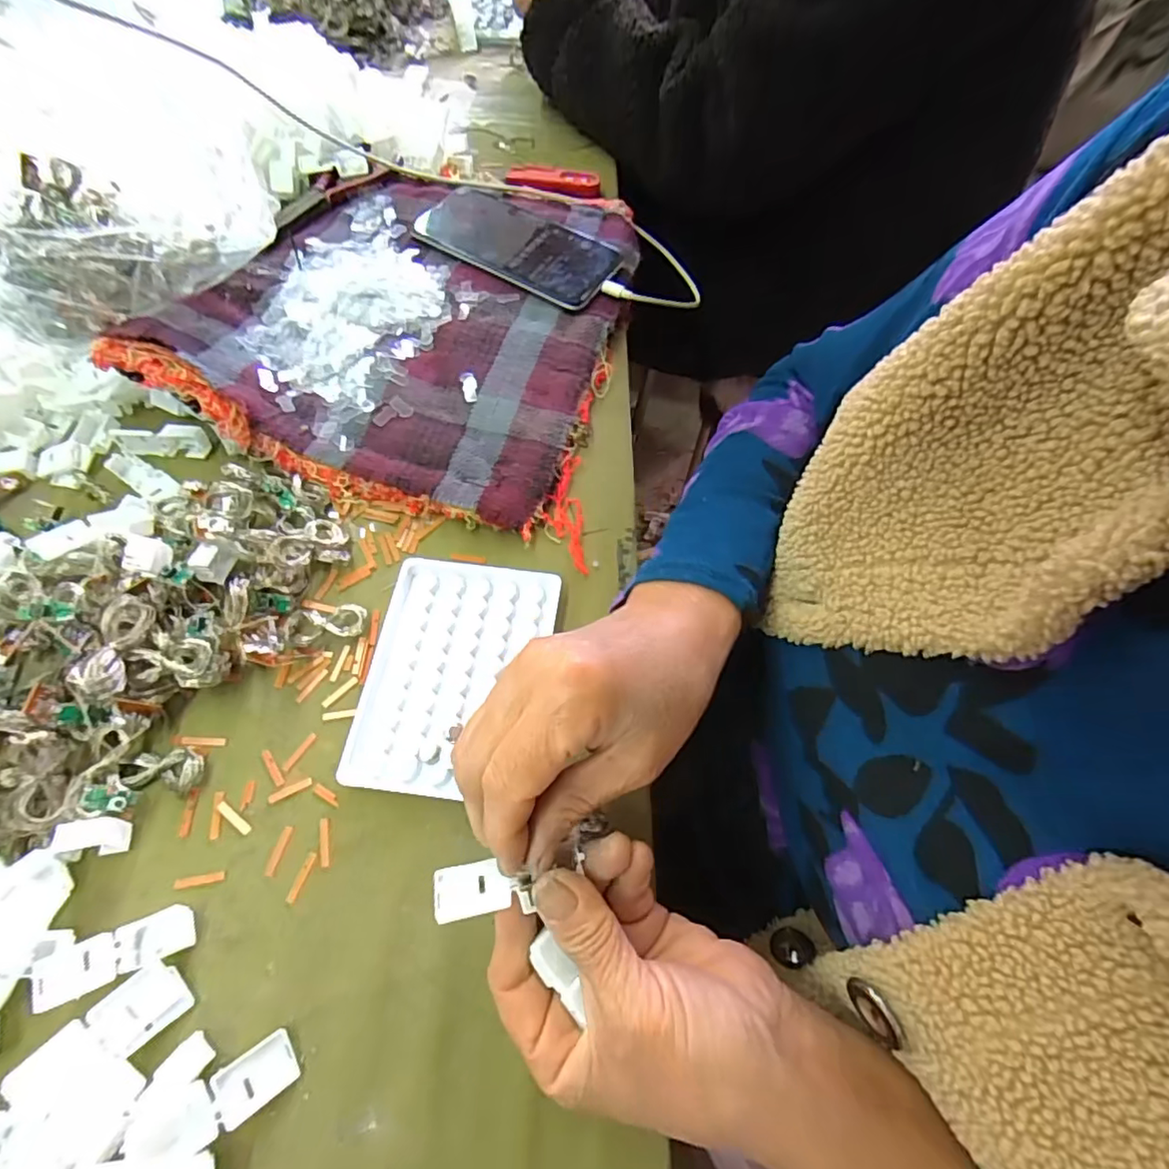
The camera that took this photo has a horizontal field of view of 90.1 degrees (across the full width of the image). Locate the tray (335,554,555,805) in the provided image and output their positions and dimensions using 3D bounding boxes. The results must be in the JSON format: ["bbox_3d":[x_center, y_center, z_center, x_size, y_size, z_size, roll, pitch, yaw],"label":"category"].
[{"bbox_3d":[-0.071,0.047,0.317,0.093,0.007,0.129,9,64,1],"label":"tray"}]

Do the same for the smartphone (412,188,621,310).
[{"bbox_3d":[-0.054,-0.273,0.465,0.163,0.010,0.076,31,66,11],"label":"smartphone"}]

